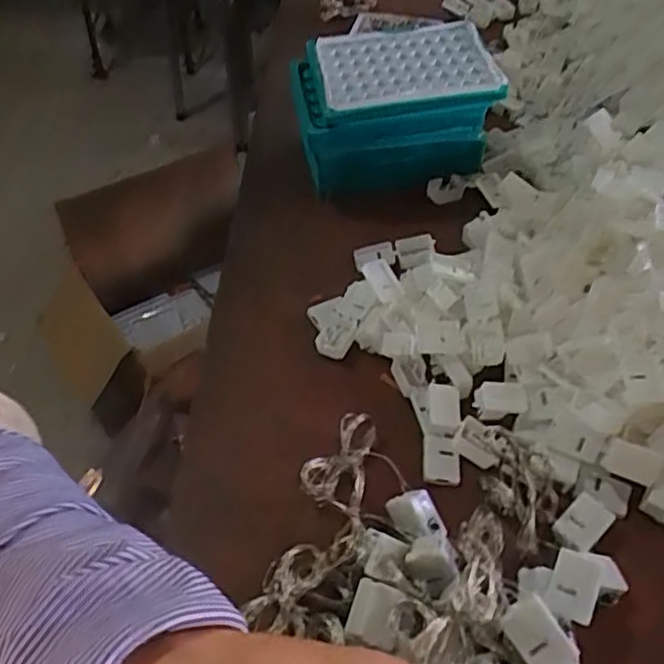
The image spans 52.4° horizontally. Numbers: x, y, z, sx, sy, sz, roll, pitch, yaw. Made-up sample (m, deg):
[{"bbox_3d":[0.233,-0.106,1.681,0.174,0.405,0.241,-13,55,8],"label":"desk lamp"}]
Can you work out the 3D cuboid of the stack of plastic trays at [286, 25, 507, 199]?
[{"bbox_3d":[0.045,-0.179,0.537,0.143,0.088,0.109,-6,47,-6],"label":"stack of plastic trays"}]

